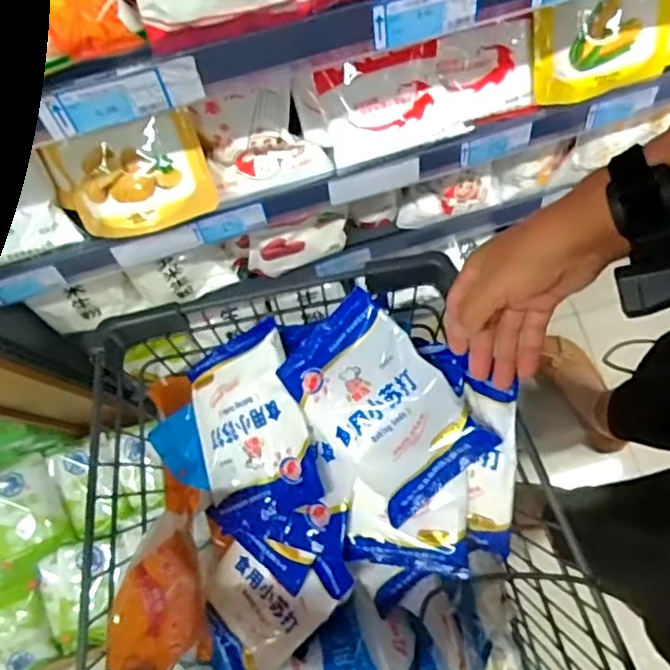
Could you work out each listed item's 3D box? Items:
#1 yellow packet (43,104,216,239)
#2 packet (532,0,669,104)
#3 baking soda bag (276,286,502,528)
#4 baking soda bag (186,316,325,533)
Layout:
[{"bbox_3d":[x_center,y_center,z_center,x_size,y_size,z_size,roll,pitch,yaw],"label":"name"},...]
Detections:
[{"bbox_3d":[-0.204,-0.152,0.600,0.155,0.108,0.033,-13,34,6],"label":"yellow packet"},{"bbox_3d":[0.291,-0.313,0.643,0.181,0.026,0.104,-24,116,-7],"label":"packet"},{"bbox_3d":[0.040,0.065,0.568,0.126,0.026,0.185,-43,76,16],"label":"baking soda bag"},{"bbox_3d":[-0.086,0.094,0.633,0.130,0.025,0.200,-15,80,21],"label":"baking soda bag"}]

